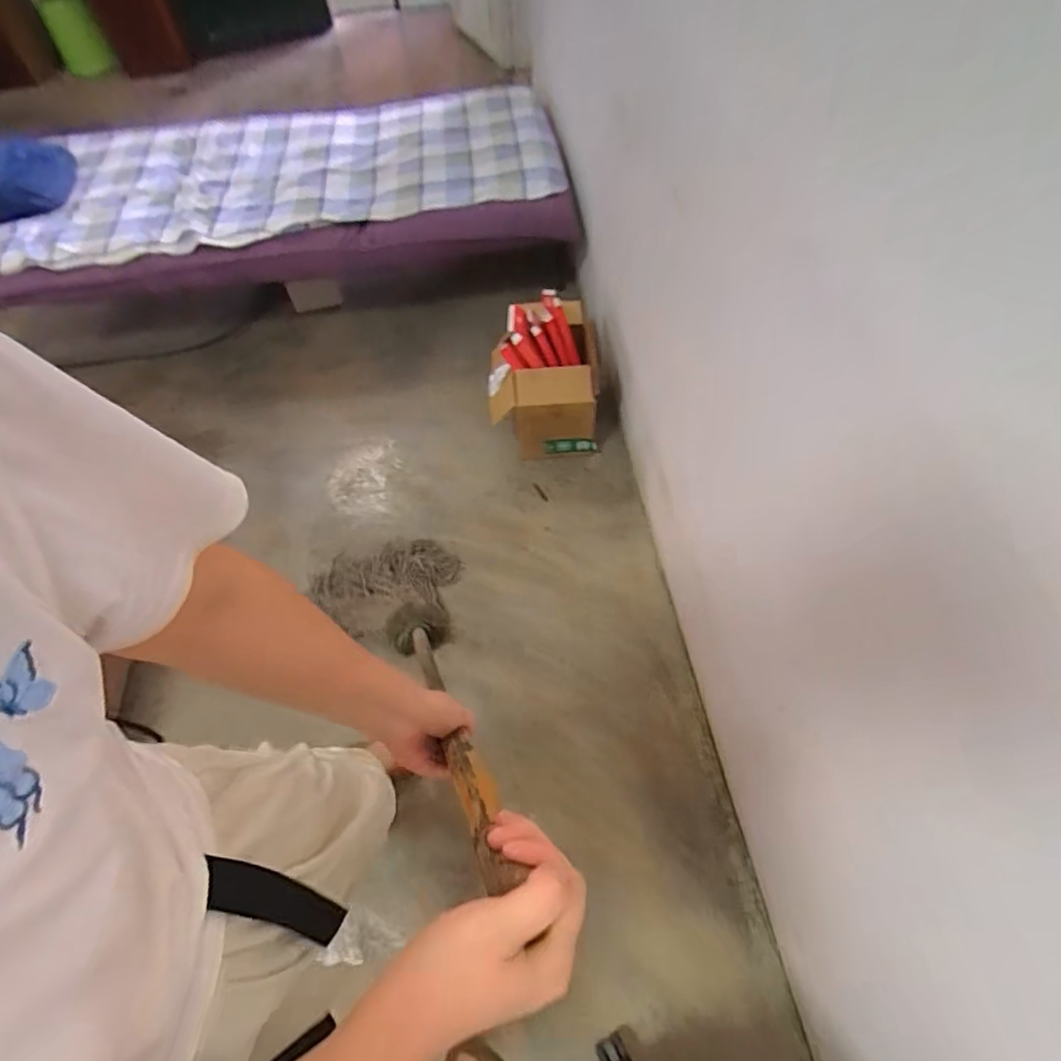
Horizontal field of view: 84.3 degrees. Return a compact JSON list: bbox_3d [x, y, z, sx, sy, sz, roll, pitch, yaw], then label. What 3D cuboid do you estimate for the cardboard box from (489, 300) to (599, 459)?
[{"bbox_3d":[0.034,-0.421,1.629,0.292,0.259,0.320,-2,59,2],"label":"cardboard box"}]

